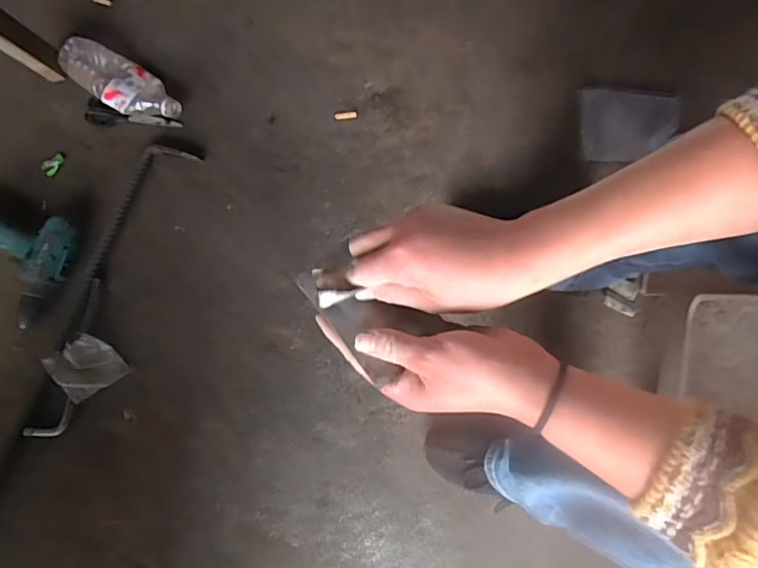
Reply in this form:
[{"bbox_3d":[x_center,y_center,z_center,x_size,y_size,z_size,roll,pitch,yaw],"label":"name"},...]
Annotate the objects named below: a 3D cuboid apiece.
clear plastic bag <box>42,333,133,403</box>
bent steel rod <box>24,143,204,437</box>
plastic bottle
[{"bbox_3d":[-0.443,0.122,0.783,0.092,0.029,0.084,-37,81,-7],"label":"clear plastic bag"},{"bbox_3d":[-0.432,-0.003,0.819,0.093,0.021,0.495,23,80,4],"label":"bent steel rod"},{"bbox_3d":[-0.422,-0.330,0.854,0.199,0.047,0.082,30,81,5],"label":"plastic bottle"}]

